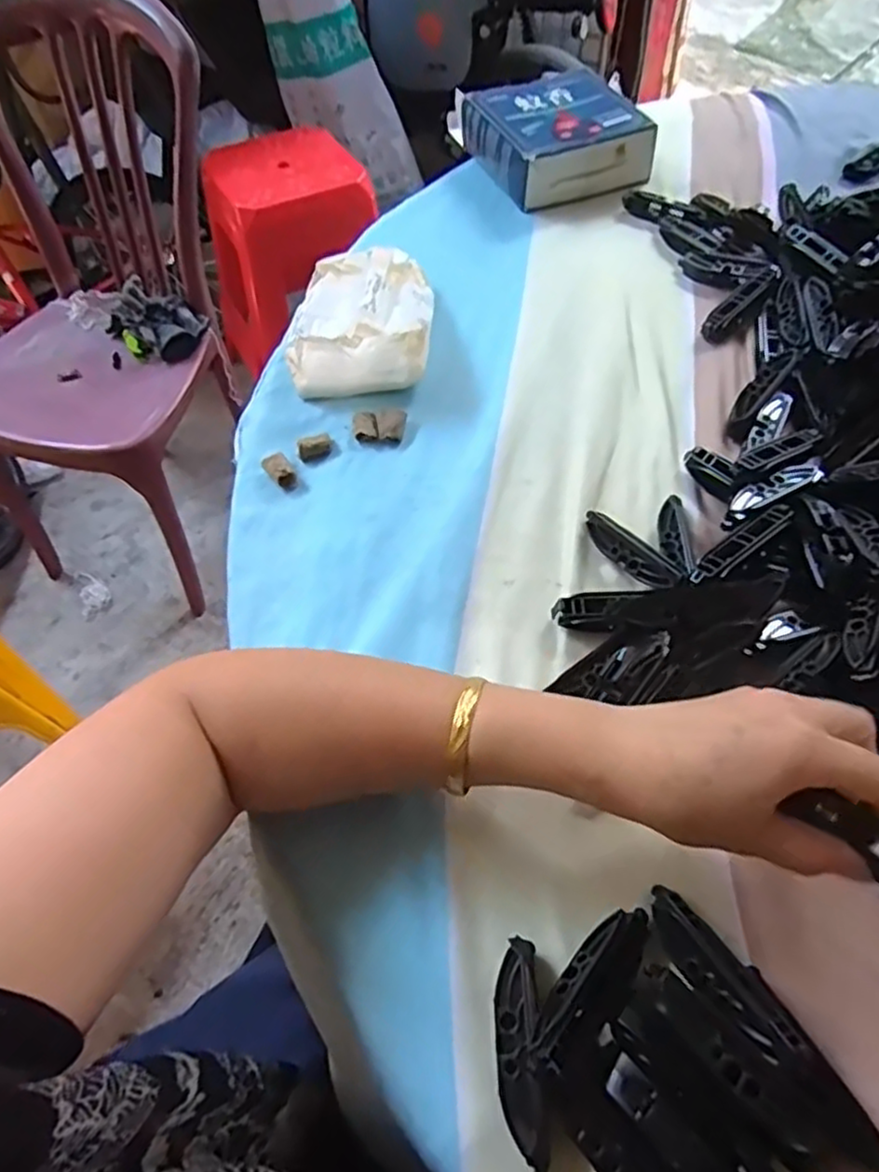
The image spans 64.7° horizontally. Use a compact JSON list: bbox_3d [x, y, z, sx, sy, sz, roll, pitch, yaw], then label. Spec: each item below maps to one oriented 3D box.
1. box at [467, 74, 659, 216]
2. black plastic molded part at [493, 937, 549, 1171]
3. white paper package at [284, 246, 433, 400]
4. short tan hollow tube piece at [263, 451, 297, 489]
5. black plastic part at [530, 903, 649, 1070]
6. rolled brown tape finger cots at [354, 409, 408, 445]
[{"bbox_3d":[0.112,-0.432,0.669,0.145,0.049,0.150,-21,59,-11],"label":"box"},{"bbox_3d":[0.033,0.190,0.285,0.019,0.015,0.080,0,57,2],"label":"black plastic molded part"},{"bbox_3d":[-0.060,-0.210,0.530,0.107,0.040,0.147,2,57,3],"label":"white paper package"},{"bbox_3d":[-0.107,-0.079,0.471,0.016,0.008,0.031,-30,61,-16],"label":"short tan hollow tube piece"},{"bbox_3d":[0.067,0.170,0.294,0.026,0.019,0.078,38,49,23],"label":"black plastic part"},{"bbox_3d":[-0.042,-0.114,0.491,0.036,0.008,0.031,-4,57,-1],"label":"rolled brown tape finger cots"}]

